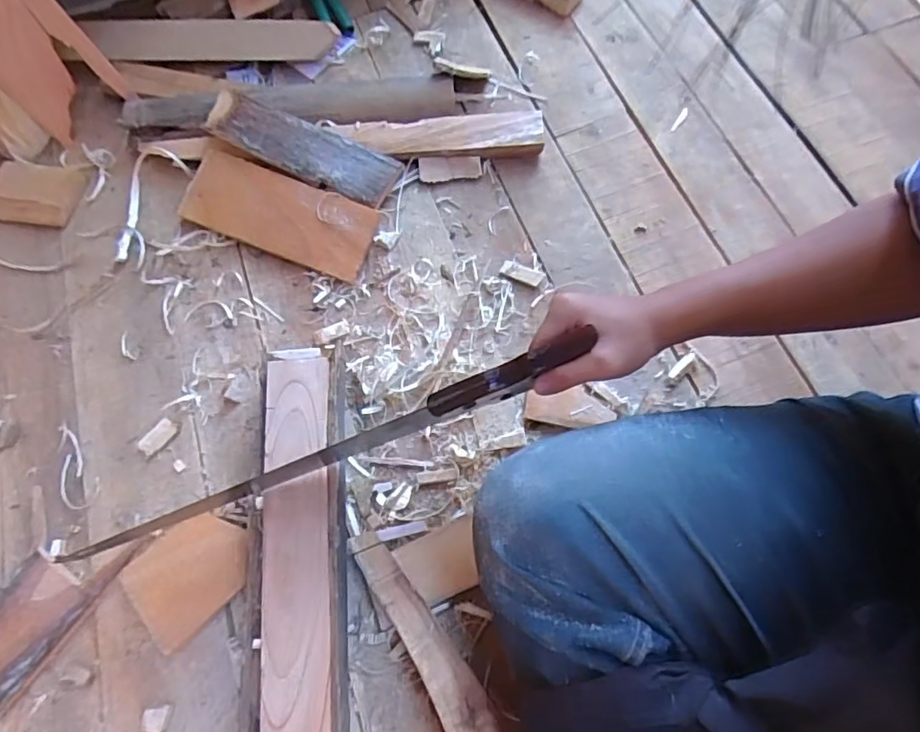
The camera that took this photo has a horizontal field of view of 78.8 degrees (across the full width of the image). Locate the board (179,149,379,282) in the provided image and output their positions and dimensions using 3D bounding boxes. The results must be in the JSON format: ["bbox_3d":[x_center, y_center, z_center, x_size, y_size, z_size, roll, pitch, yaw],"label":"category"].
[{"bbox_3d":[-0.221,-0.185,0.684,0.241,0.015,0.094,21,86,8],"label":"board"}]

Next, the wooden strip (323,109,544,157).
[{"bbox_3d":[-0.026,-0.293,0.724,0.264,0.036,0.056,-2,66,1],"label":"wooden strip"}]

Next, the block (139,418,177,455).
[{"bbox_3d":[-0.323,0.076,0.600,0.021,0.005,0.040,35,72,16],"label":"block"}]

